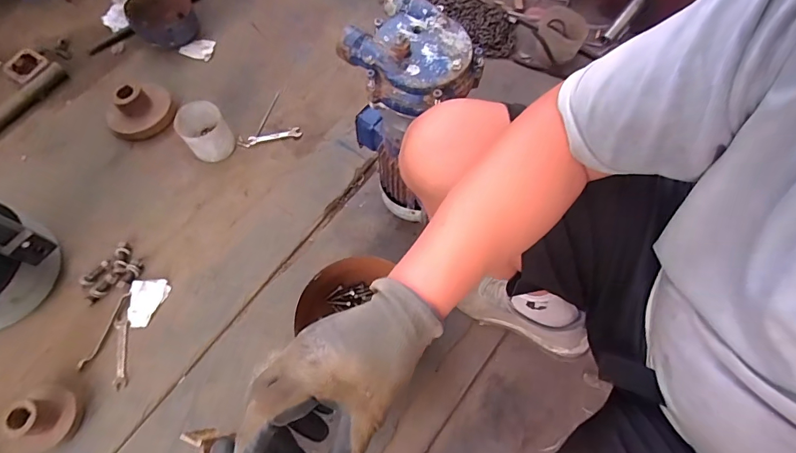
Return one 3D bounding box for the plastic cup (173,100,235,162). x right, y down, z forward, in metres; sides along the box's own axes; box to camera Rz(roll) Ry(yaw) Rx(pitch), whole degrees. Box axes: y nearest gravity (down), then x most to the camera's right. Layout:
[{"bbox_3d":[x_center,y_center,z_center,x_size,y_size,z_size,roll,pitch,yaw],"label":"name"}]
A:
[{"bbox_3d":[-0.475,-0.234,1.037,0.112,0.090,0.120,-34,72,-15],"label":"plastic cup"}]

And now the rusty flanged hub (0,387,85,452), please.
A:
[{"bbox_3d":[-0.684,0.355,0.782,0.112,0.093,0.114,0,65,0],"label":"rusty flanged hub"}]

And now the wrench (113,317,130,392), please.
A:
[{"bbox_3d":[-0.579,0.261,0.873,0.034,0.009,0.143,-11,66,-5],"label":"wrench"}]

